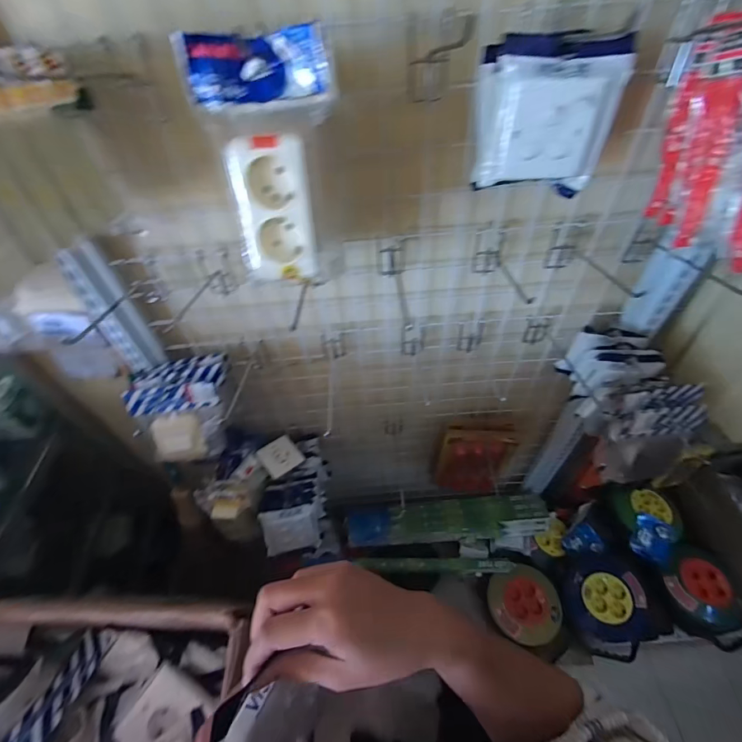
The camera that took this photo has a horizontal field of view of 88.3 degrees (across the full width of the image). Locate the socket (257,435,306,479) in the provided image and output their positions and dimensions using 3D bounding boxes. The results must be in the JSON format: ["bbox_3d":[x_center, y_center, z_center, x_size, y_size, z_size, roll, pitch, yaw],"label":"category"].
[{"bbox_3d":[-0.205,0.195,0.880,0.086,0.018,0.078,-27,70,-42],"label":"socket"}]

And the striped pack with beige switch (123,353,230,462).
[{"bbox_3d":[-0.327,0.065,0.684,0.160,0.120,0.140,-16,50,-10],"label":"striped pack with beige switch"}]

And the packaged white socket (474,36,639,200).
[{"bbox_3d":[0.171,-0.248,0.379,0.128,0.129,0.023,3,44,2],"label":"packaged white socket"}]

